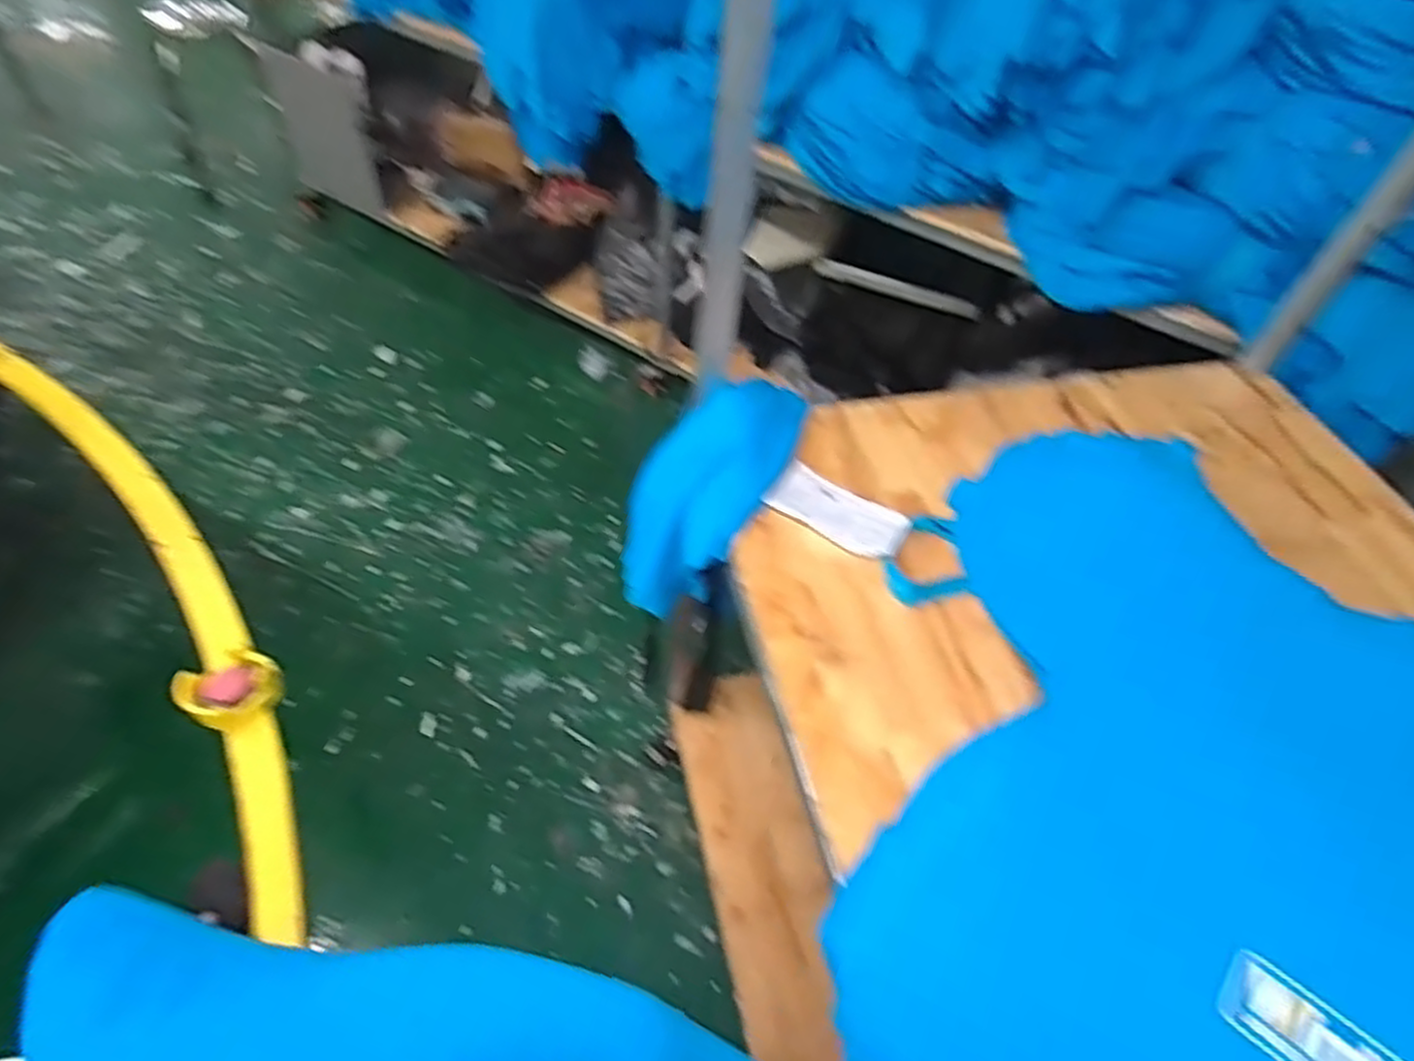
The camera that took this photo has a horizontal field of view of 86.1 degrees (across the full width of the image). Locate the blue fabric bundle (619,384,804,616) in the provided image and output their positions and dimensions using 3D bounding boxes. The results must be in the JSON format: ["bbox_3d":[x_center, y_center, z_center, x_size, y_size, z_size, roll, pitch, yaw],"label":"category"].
[{"bbox_3d":[0.002,-0.047,0.861,0.163,0.210,0.227,16,51,8],"label":"blue fabric bundle"}]

